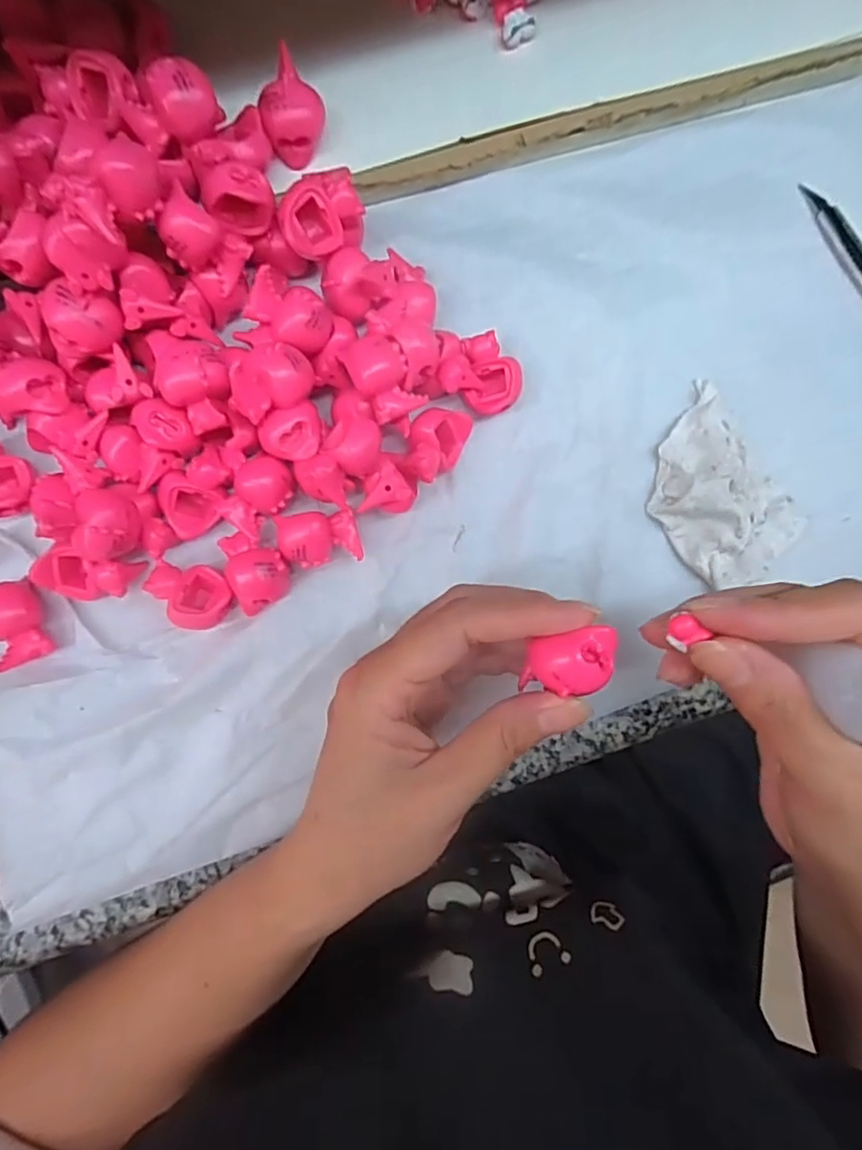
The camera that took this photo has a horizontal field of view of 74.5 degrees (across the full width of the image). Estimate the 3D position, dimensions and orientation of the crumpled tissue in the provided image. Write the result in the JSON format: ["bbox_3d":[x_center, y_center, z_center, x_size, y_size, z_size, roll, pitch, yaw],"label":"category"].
[{"bbox_3d":[0.122,-0.036,0.242,0.051,0.015,0.076,-36,91,-5],"label":"crumpled tissue"}]

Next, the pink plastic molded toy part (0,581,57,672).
[{"bbox_3d":[-0.158,0.018,0.215,0.020,0.012,0.031,-23,90,-5],"label":"pink plastic molded toy part"}]

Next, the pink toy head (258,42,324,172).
[{"bbox_3d":[-0.054,-0.183,0.222,0.023,0.020,0.035,-10,89,-5],"label":"pink toy head"}]

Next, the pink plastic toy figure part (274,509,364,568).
[{"bbox_3d":[-0.044,-0.014,0.225,0.031,0.012,0.021,-8,89,-5],"label":"pink plastic toy figure part"}]

